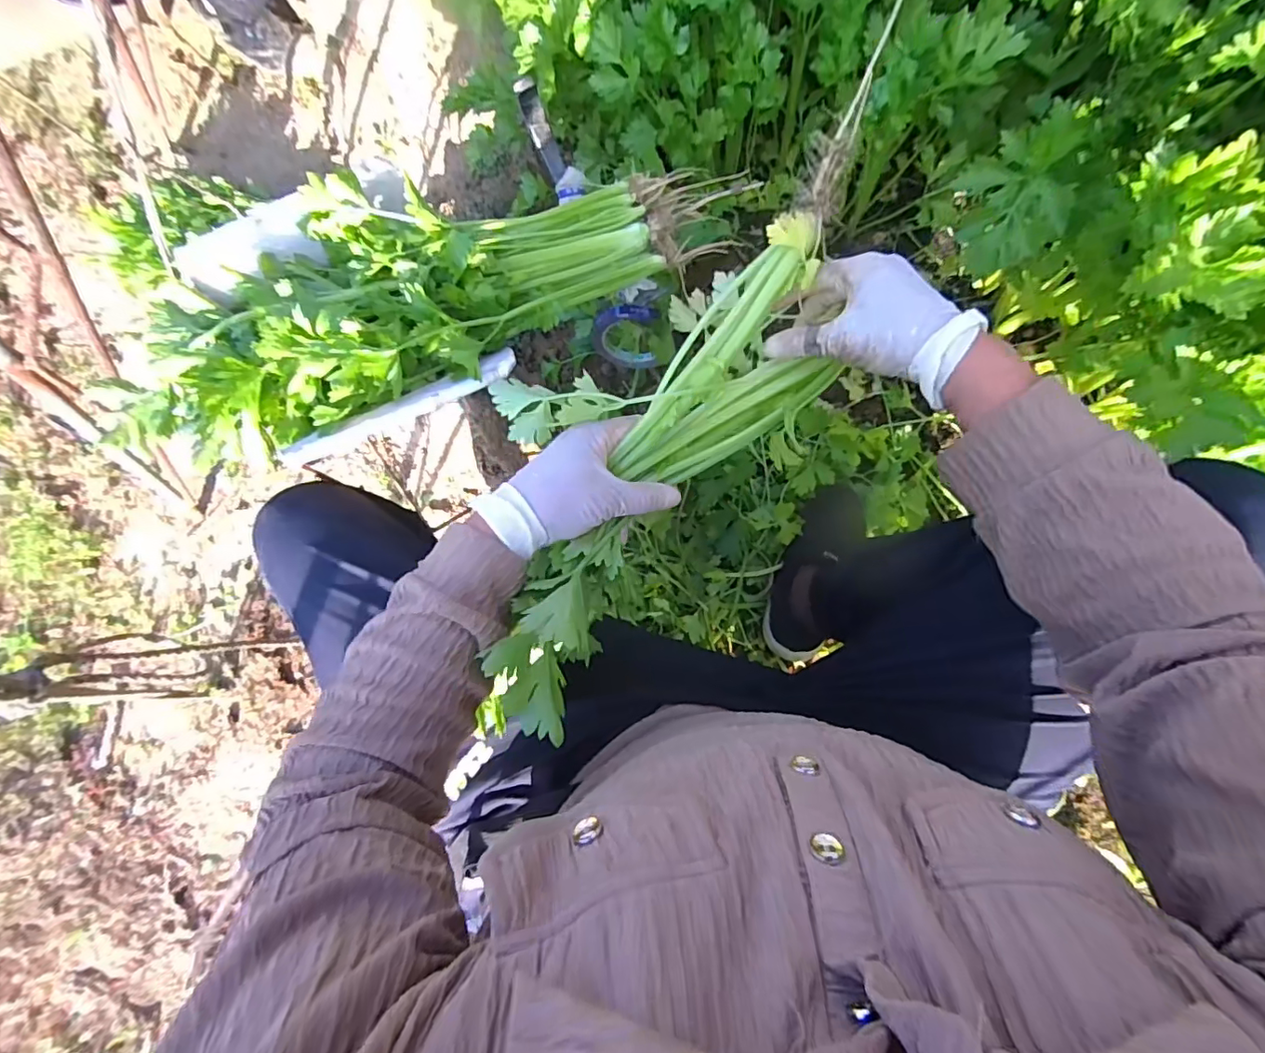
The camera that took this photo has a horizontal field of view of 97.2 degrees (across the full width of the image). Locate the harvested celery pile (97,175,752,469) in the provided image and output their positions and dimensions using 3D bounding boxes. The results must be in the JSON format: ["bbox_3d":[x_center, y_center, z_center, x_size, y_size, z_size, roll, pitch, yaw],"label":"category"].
[{"bbox_3d":[-0.179,-0.233,0.497,0.536,0.089,0.227,-20,80,-10],"label":"harvested celery pile"}]

